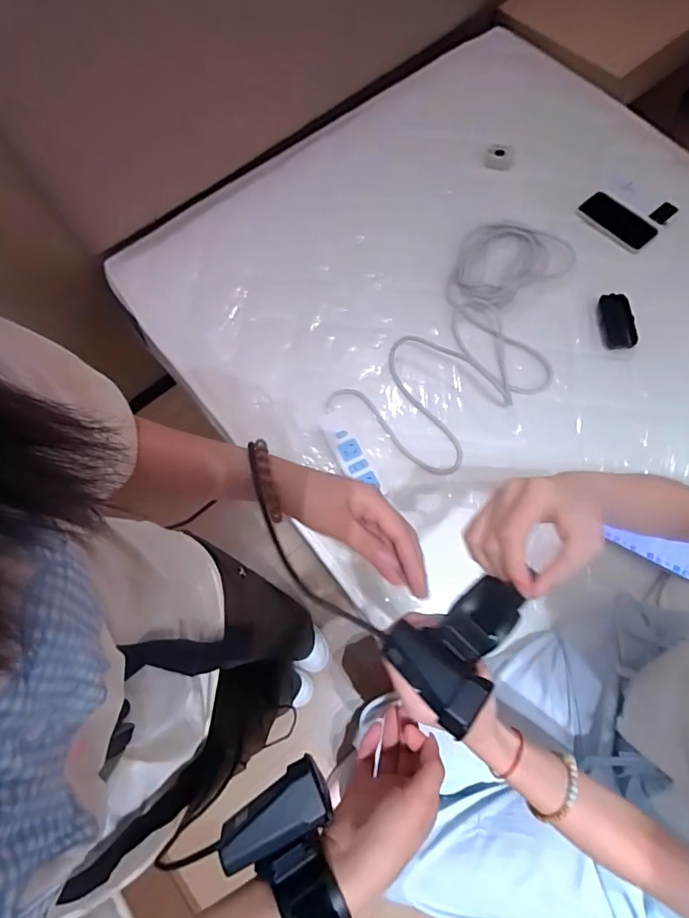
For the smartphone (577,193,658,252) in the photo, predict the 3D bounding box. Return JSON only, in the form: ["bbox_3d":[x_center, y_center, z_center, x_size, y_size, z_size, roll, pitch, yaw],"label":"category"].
[{"bbox_3d":[0.563,-0.490,0.997,0.073,0.010,0.152,-44,78,-1],"label":"smartphone"}]

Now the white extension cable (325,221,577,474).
[{"bbox_3d":[0.255,-0.237,0.896,0.292,0.060,0.587,34,75,16],"label":"white extension cable"}]

